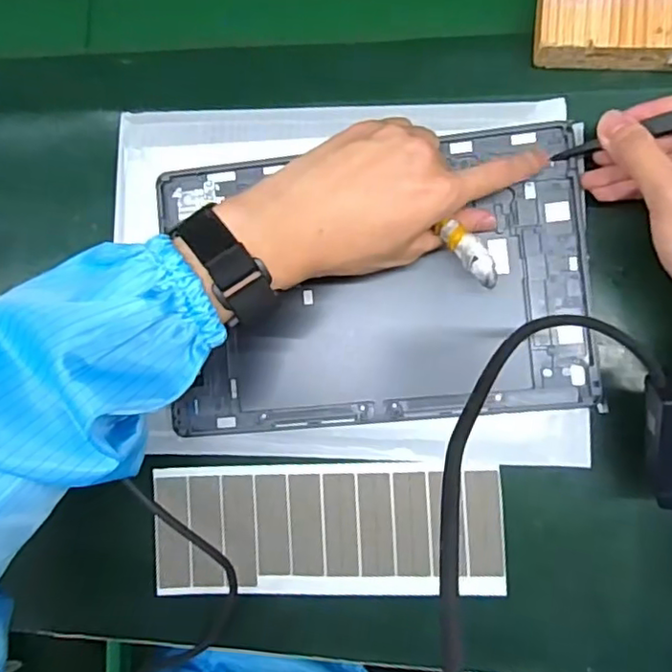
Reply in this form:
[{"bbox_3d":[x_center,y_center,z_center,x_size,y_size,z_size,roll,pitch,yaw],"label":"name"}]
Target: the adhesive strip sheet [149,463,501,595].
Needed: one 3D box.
[{"bbox_3d":[-0.007,0.122,0.378,0.215,0.007,0.080,-3,87,7],"label":"adhesive strip sheet"}]

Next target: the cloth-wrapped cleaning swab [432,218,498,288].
[{"bbox_3d":[0.073,-0.045,0.327,0.014,0.009,0.042,-38,79,2],"label":"cloth-wrapped cleaning swab"}]

